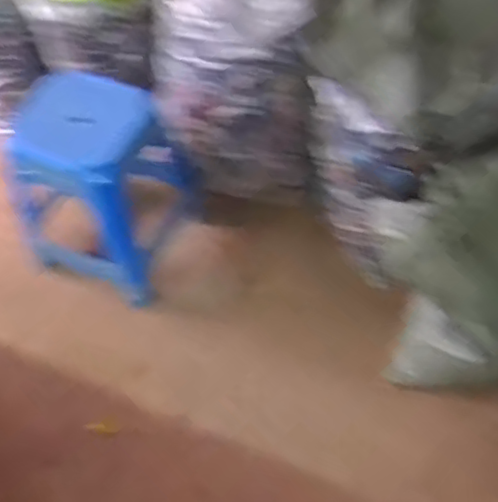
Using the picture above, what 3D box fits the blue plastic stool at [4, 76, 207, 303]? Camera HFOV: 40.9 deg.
[{"bbox_3d":[-0.325,-0.179,1.525,0.370,0.431,0.346,25,59,14],"label":"blue plastic stool"}]

